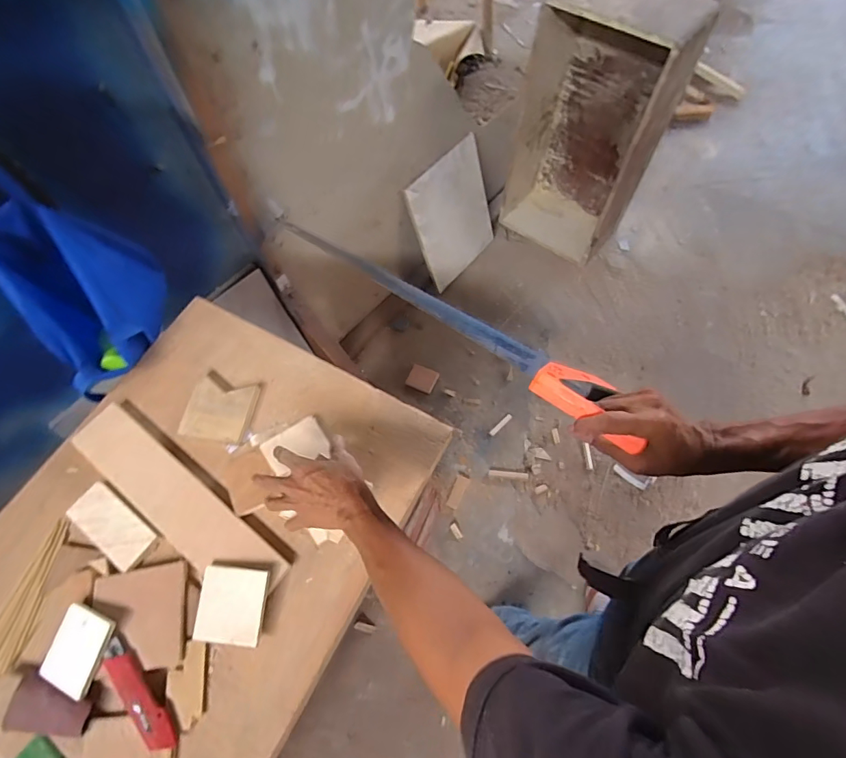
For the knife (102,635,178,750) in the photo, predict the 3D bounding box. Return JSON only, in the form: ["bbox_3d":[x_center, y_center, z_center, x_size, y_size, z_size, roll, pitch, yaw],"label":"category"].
[{"bbox_3d":[-0.354,0.393,0.576,0.033,0.022,0.145,-41,68,-15],"label":"knife"}]

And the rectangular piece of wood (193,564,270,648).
[{"bbox_3d":[-0.252,0.297,0.611,0.085,0.010,0.090,5,73,2],"label":"rectangular piece of wood"}]

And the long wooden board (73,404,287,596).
[{"bbox_3d":[-0.365,0.176,0.680,0.394,0.017,0.085,34,71,18],"label":"long wooden board"}]

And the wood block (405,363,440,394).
[{"bbox_3d":[-0.002,-0.002,1.632,0.097,0.022,0.079,22,68,14],"label":"wood block"}]

